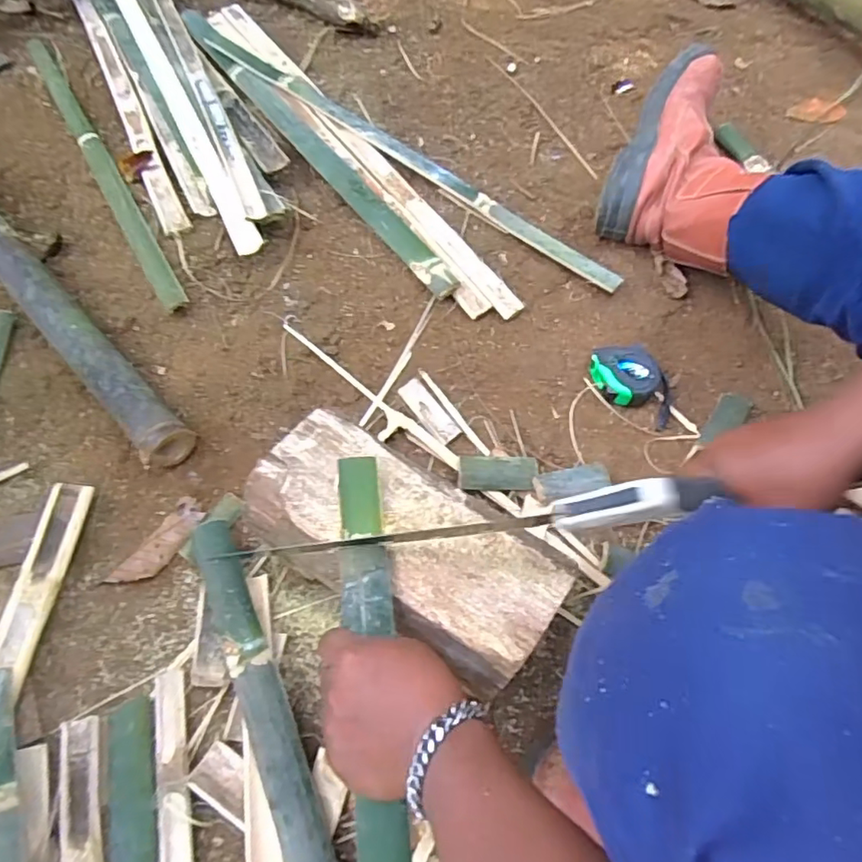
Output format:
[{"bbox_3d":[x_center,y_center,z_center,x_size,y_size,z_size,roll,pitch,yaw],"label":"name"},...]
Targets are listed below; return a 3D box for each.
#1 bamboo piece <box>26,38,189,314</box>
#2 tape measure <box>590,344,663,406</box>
[{"bbox_3d":[-0.507,-0.428,0.855,0.033,0.045,0.778,-30,64,-14],"label":"bamboo piece"},{"bbox_3d":[0.226,-0.064,0.663,0.078,0.035,0.067,-6,61,-1],"label":"tape measure"}]

